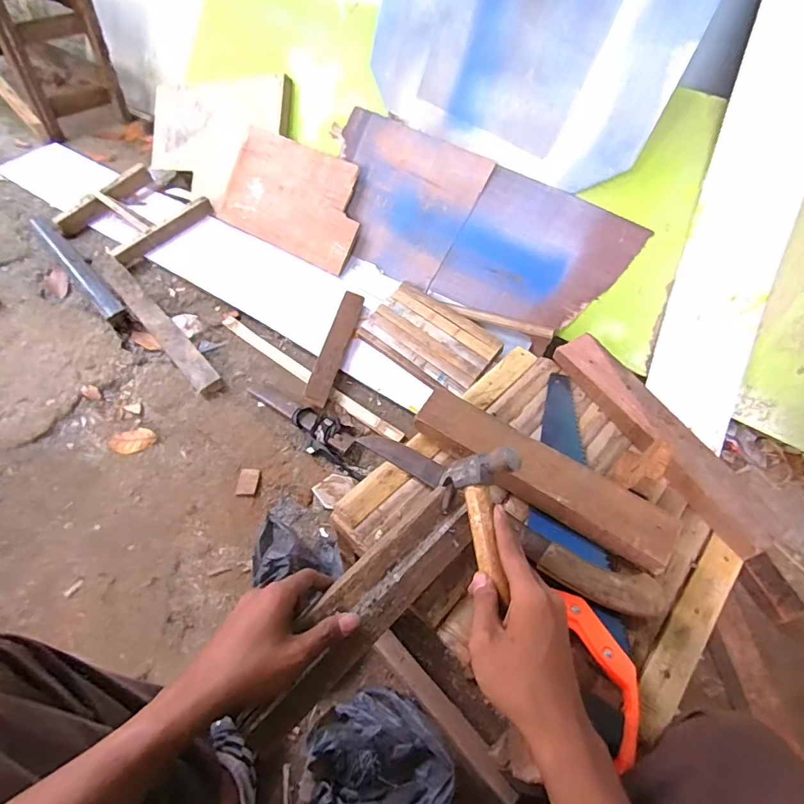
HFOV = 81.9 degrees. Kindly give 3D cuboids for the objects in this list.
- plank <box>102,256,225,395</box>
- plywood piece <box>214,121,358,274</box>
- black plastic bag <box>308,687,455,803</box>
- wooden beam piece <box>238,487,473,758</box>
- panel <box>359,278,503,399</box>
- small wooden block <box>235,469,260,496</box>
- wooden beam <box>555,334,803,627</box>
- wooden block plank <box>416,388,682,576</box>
[{"bbox_3d":[-0.674,-0.236,1.238,0.065,0.053,0.678,-35,63,-25],"label":"plank"},{"bbox_3d":[-0.322,-0.604,1.374,0.478,0.018,0.292,29,101,16],"label":"plywood piece"},{"bbox_3d":[-0.033,0.522,0.684,0.196,0.122,0.162,-2,54,-6],"label":"black plastic bag"},{"bbox_3d":[-0.032,0.187,0.425,0.062,0.030,0.264,36,64,21],"label":"wooden beam piece"},{"bbox_3d":[0.068,-0.158,1.139,0.322,0.018,0.196,35,76,23],"label":"panel"},{"bbox_3d":[-0.322,0.170,0.978,0.041,0.015,0.058,3,54,-2],"label":"small wooden block"},{"bbox_3d":[0.331,0.060,0.573,0.075,0.040,0.395,-18,58,-16],"label":"wooden beam"},{"bbox_3d":[0.152,0.079,0.527,0.299,0.032,0.067,31,58,17],"label":"wooden block plank"}]

